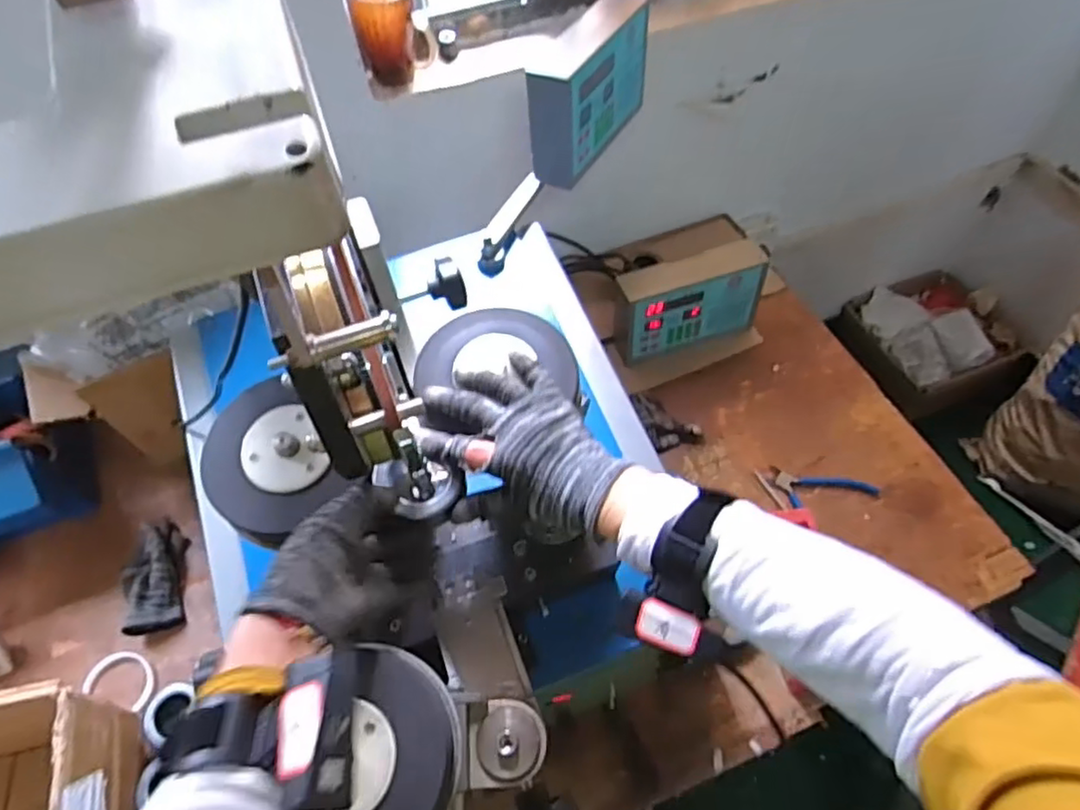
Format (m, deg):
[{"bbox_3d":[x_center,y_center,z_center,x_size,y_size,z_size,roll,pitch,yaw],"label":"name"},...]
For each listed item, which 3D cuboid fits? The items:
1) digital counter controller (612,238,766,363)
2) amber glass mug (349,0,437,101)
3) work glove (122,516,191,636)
[{"bbox_3d":[0.233,-0.165,1.045,0.230,0.149,0.072,-16,57,-7],"label":"digital counter controller"},{"bbox_3d":[-0.188,-0.480,0.843,0.092,0.123,0.082,-12,57,-5],"label":"amber glass mug"},{"bbox_3d":[-0.522,0.230,0.893,0.067,0.048,0.157,-13,57,-6],"label":"work glove"}]

